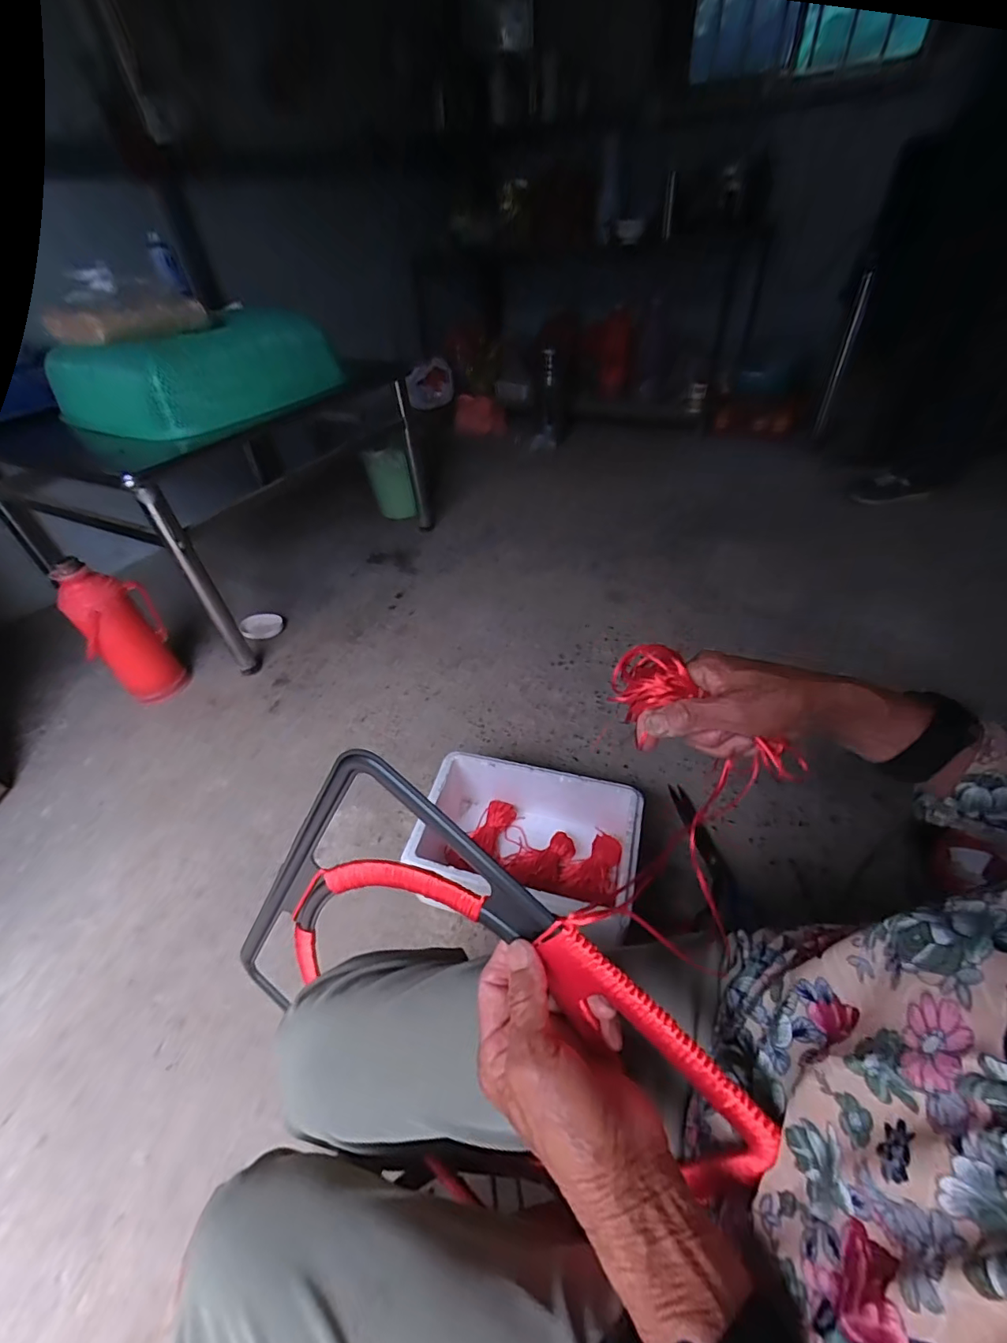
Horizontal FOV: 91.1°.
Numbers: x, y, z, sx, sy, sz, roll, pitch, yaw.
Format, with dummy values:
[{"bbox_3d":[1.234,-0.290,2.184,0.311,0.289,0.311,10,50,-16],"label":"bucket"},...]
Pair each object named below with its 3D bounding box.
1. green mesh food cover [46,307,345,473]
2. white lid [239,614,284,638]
[{"bbox_3d":[-0.804,-0.776,1.290,0.548,0.189,0.548,21,49,26],"label":"green mesh food cover"},{"bbox_3d":[-0.702,-0.130,1.430,0.118,0.026,0.115,-19,44,-13],"label":"white lid"}]

